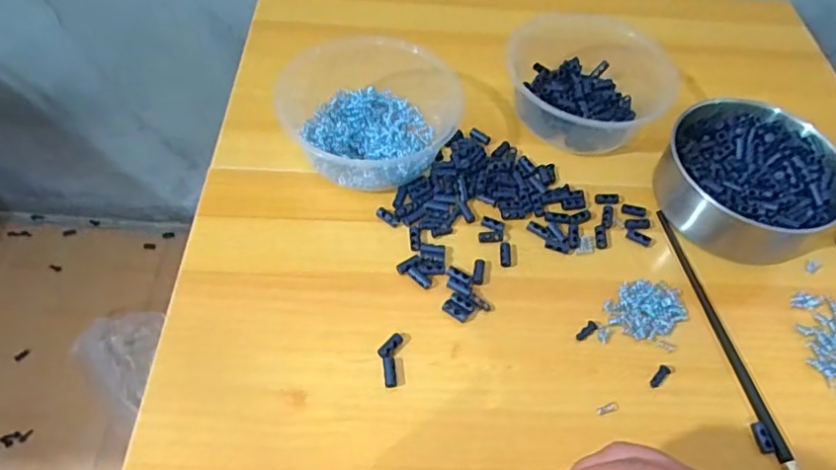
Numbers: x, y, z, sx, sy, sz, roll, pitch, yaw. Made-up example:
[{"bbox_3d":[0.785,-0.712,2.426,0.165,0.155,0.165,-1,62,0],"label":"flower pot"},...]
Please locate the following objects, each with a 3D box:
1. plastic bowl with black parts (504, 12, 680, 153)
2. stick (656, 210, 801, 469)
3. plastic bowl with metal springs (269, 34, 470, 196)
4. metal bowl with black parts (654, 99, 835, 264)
[{"bbox_3d":[0.144,-0.138,0.491,0.117,0.052,0.135,-32,64,-22],"label":"plastic bowl with black parts"},{"bbox_3d":[0.212,0.076,0.381,0.013,0.013,0.225,-5,55,-9],"label":"stick"},{"bbox_3d":[-0.044,-0.104,0.452,0.137,0.061,0.128,3,54,-4],"label":"plastic bowl with metal springs"},{"bbox_3d":[0.253,-0.049,0.441,0.121,0.047,0.126,3,54,-4],"label":"metal bowl with black parts"}]

